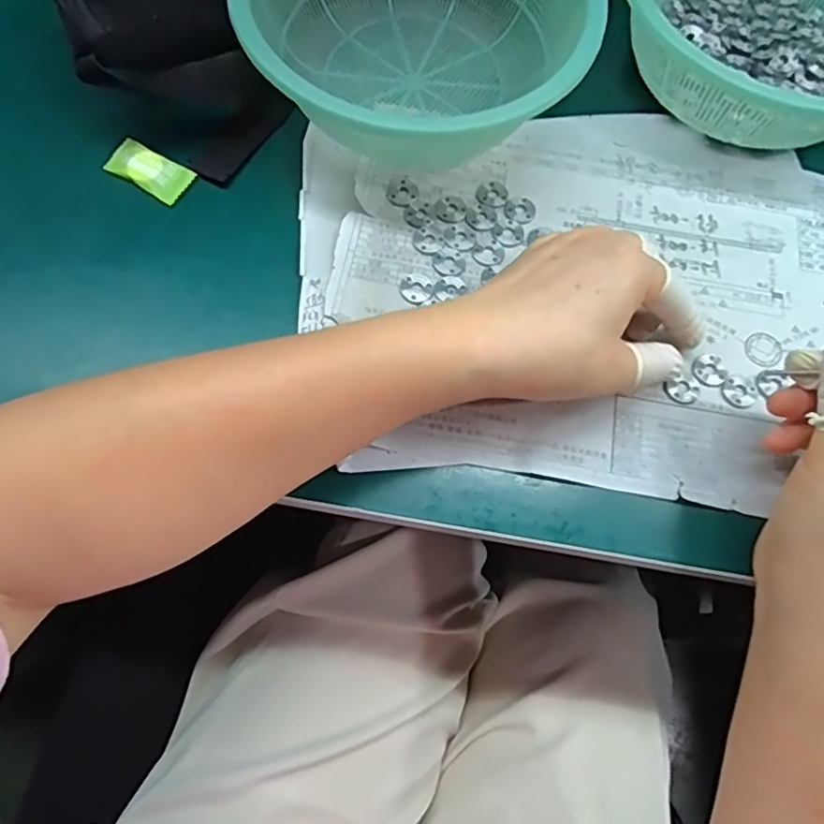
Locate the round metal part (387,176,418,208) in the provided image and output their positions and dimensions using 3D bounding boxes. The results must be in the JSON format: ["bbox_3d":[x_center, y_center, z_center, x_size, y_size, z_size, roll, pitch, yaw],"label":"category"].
[{"bbox_3d":[-0.006,-0.124,0.331,0.017,0.004,0.020,6,70,-1],"label":"round metal part"}]

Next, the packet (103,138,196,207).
[{"bbox_3d":[-0.144,-0.133,0.328,0.047,0.005,0.025,31,72,8],"label":"packet"}]

